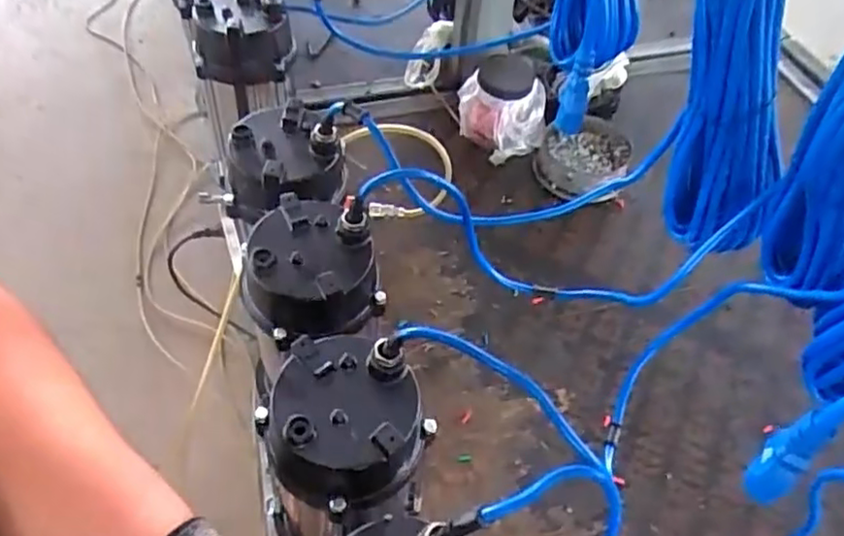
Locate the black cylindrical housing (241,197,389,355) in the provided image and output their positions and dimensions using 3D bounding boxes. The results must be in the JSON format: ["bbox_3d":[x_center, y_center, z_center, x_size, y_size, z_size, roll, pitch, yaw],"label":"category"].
[{"bbox_3d":[-0.100,0.000,0.584,0.115,0.076,0.116,2,52,-3],"label":"black cylindrical housing"}]

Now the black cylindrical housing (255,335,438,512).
[{"bbox_3d":[-0.062,0.115,0.496,0.117,0.077,0.109,2,52,-3],"label":"black cylindrical housing"}]

